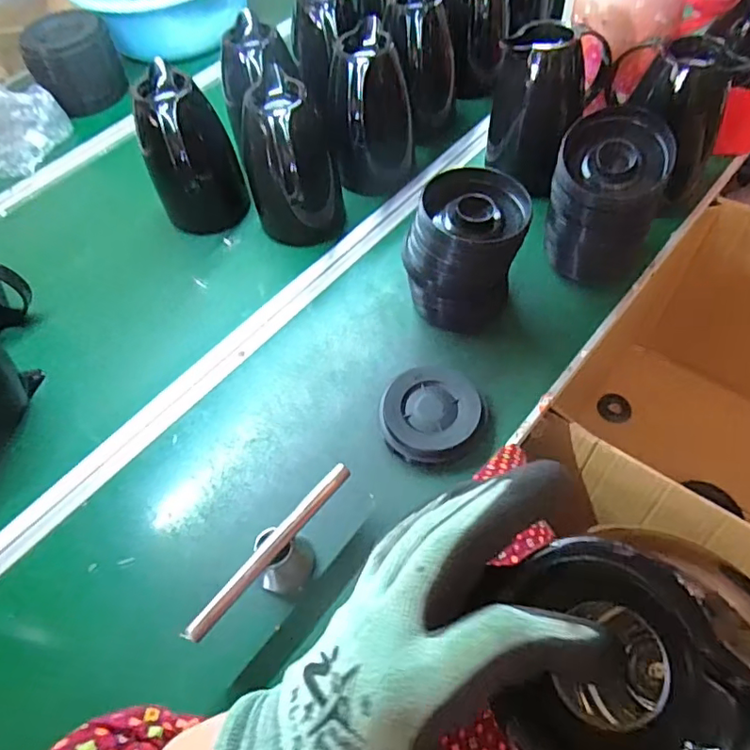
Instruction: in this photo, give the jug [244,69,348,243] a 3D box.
[{"bbox_3d":[-0.113,-0.282,0.761,0.121,0.186,0.157,-8,57,0],"label":"jug"}]

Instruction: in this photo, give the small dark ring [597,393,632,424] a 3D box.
[{"bbox_3d":[0.456,0.063,1.061,0.060,0.004,0.056,-5,69,12],"label":"small dark ring"}]

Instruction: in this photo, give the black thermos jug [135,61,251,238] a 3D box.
[{"bbox_3d":[-0.258,-0.300,0.794,0.118,0.204,0.155,-21,58,-8],"label":"black thermos jug"}]

